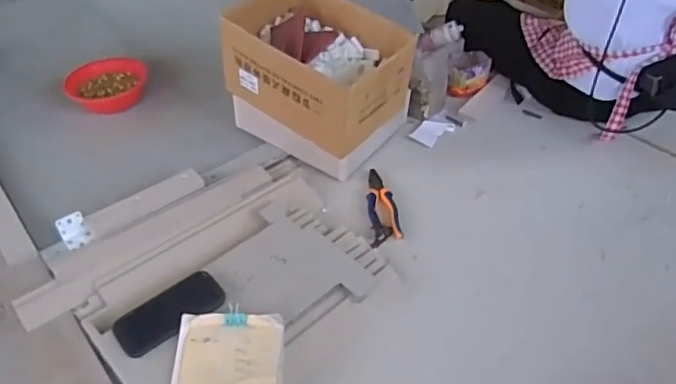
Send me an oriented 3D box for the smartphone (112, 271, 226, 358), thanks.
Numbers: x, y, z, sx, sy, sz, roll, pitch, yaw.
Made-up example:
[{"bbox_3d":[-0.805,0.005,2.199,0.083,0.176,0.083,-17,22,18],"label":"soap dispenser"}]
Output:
[{"bbox_3d":[-0.265,0.189,0.904,0.169,0.011,0.094,-33,50,-30],"label":"smartphone"}]

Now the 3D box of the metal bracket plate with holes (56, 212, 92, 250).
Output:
[{"bbox_3d":[-0.496,0.074,1.071,0.048,0.008,0.067,-29,83,-22],"label":"metal bracket plate with holes"}]

